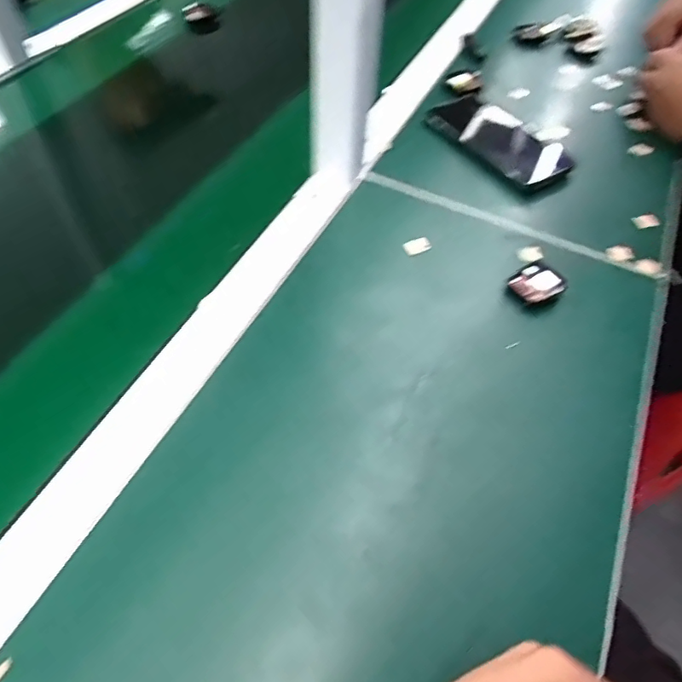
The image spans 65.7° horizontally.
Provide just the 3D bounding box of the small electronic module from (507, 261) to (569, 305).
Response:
[{"bbox_3d":[0.170,-0.051,0.457,0.048,0.011,0.041,-30,60,-23],"label":"small electronic module"}]

